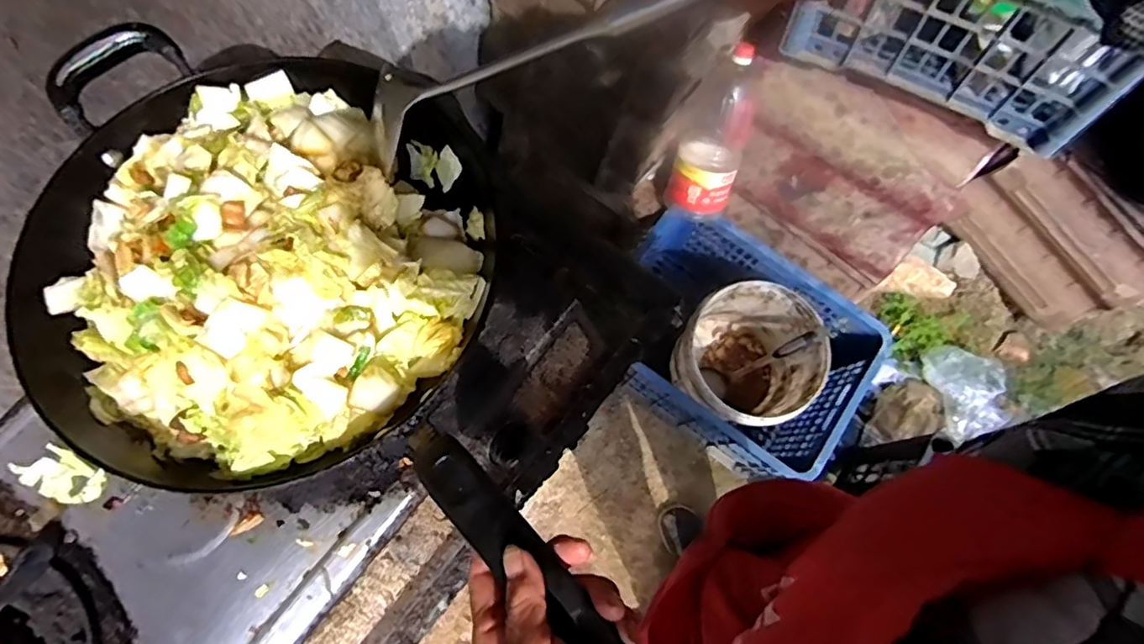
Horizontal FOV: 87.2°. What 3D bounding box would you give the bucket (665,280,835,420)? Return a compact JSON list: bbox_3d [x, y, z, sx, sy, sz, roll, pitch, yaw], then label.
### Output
[{"bbox_3d":[0.345,0.087,1.219,0.259,0.251,0.262,0,72,1],"label":"bucket"}]

